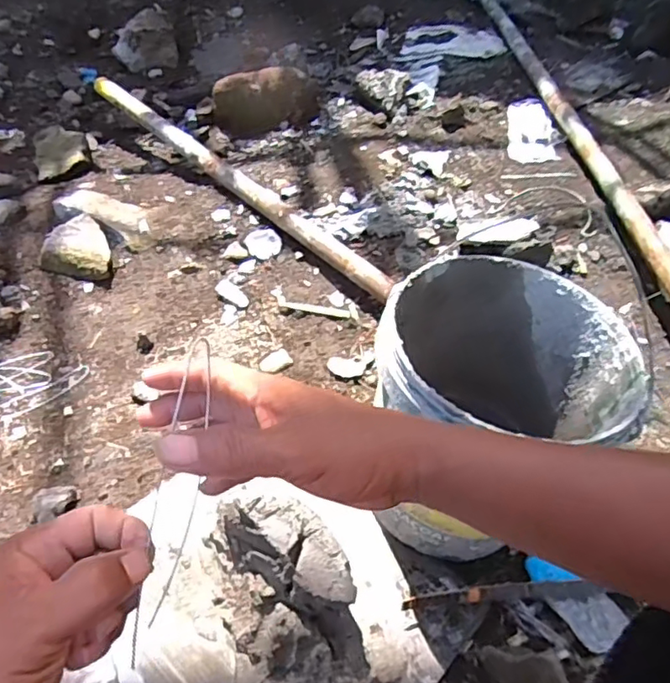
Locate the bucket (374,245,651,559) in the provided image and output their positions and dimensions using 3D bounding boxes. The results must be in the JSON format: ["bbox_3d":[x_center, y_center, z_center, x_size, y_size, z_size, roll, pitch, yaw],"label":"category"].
[{"bbox_3d":[0.202,0.089,0.780,0.288,0.317,0.288,0,49,0],"label":"bucket"}]

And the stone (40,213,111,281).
[{"bbox_3d":[-0.513,-0.178,1.150,0.127,0.055,0.173,-21,52,-17],"label":"stone"}]

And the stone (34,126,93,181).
[{"bbox_3d":[-0.686,-0.479,1.466,0.135,0.045,0.222,-17,51,-14],"label":"stone"}]

